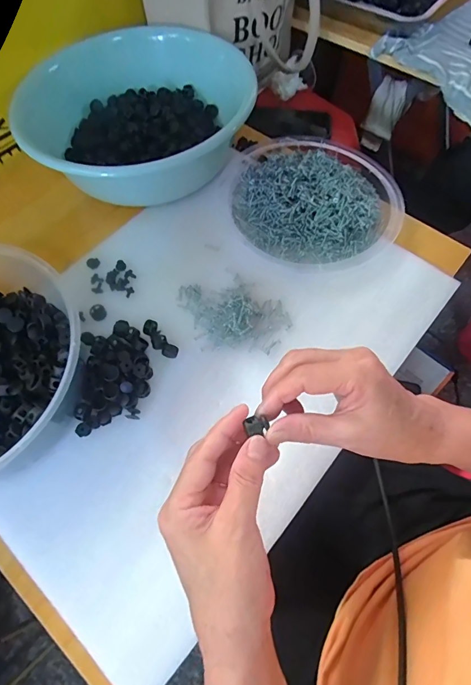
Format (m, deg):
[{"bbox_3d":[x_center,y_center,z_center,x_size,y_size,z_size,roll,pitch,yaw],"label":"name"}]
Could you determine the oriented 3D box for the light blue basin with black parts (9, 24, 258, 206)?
[{"bbox_3d":[-0.124,-0.300,0.511,0.277,0.097,0.233,-15,65,-8],"label":"light blue basin with black parts"}]

